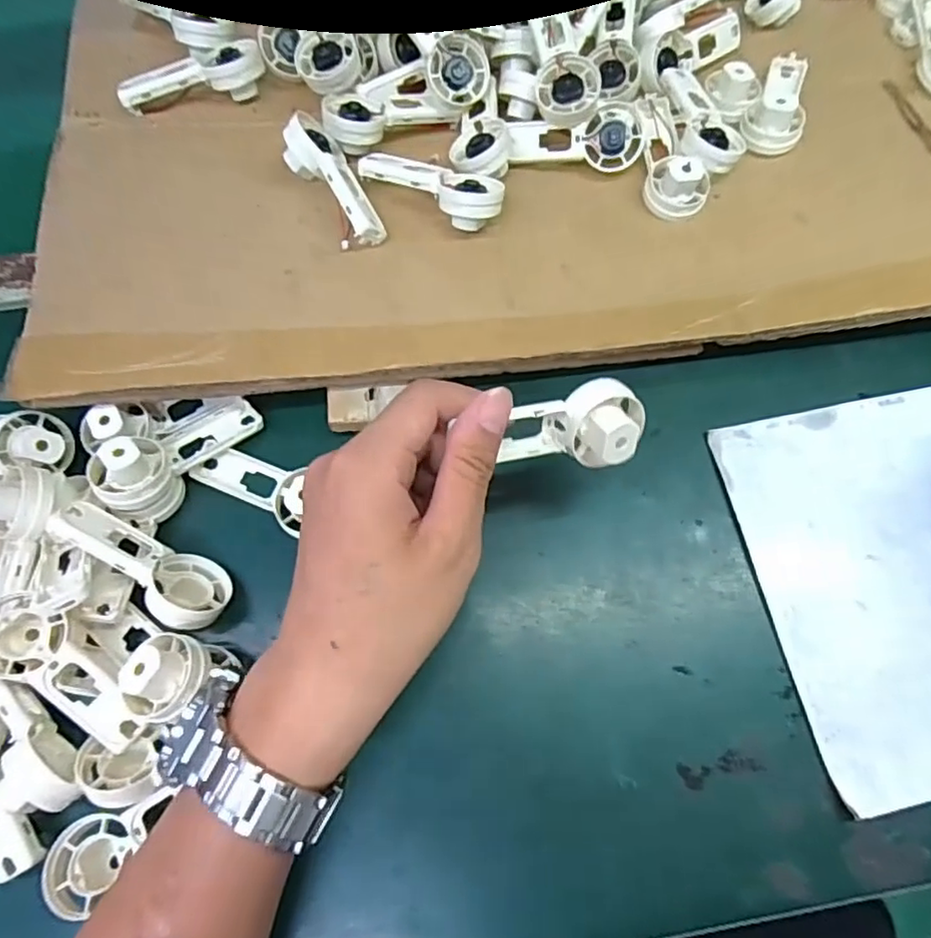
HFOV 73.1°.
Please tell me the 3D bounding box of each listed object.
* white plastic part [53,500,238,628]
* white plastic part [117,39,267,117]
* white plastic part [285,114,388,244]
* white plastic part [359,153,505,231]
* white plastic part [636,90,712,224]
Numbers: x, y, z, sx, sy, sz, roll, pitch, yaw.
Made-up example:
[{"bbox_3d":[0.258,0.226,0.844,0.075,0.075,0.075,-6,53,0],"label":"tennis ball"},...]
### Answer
[{"bbox_3d":[-0.165,0.048,0.322,0.091,0.041,0.015,37,115,-10],"label":"white plastic part"},{"bbox_3d":[-0.175,-0.251,0.408,0.093,0.024,0.028,-18,70,-7],"label":"white plastic part"},{"bbox_3d":[-0.083,-0.176,0.382,0.036,0.035,0.097,-24,71,-9],"label":"white plastic part"},{"bbox_3d":[-0.022,-0.173,0.389,0.092,0.024,0.033,20,71,7],"label":"white plastic part"},{"bbox_3d":[0.135,-0.207,0.406,0.038,0.024,0.092,0,69,0],"label":"white plastic part"}]

